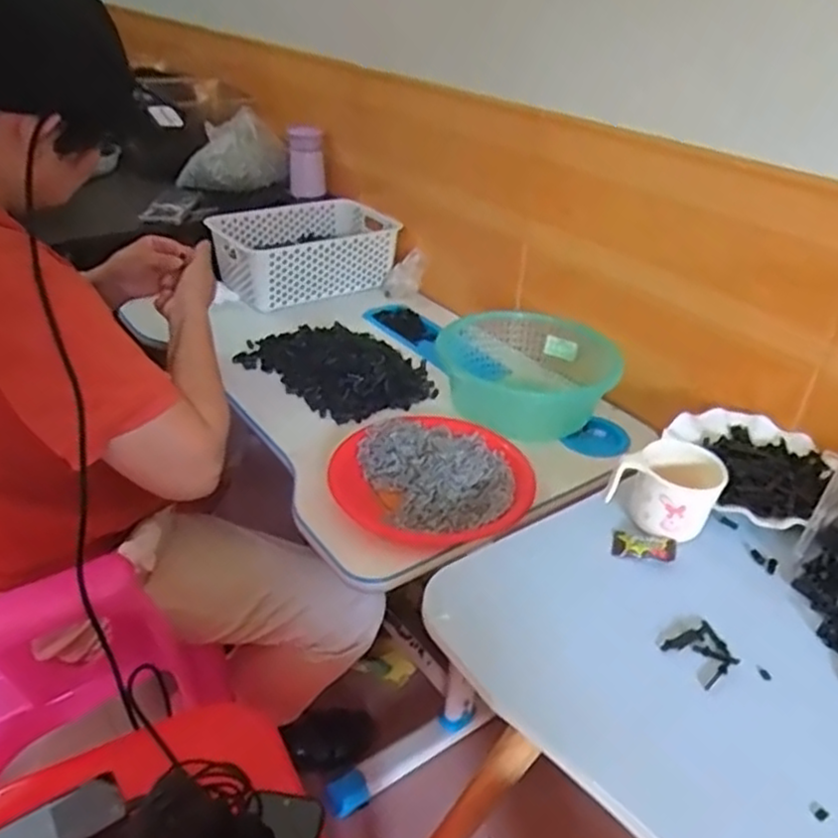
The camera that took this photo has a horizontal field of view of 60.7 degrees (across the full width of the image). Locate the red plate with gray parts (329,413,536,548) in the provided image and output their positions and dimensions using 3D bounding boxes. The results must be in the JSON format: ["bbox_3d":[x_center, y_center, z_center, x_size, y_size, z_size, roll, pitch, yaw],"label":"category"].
[{"bbox_3d":[0.009,0.062,0.824,0.211,0.033,0.221,2,33,-1],"label":"red plate with gray parts"}]

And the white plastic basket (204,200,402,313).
[{"bbox_3d":[-0.210,-0.306,1.320,0.295,0.116,0.234,-22,40,-32],"label":"white plastic basket"}]

